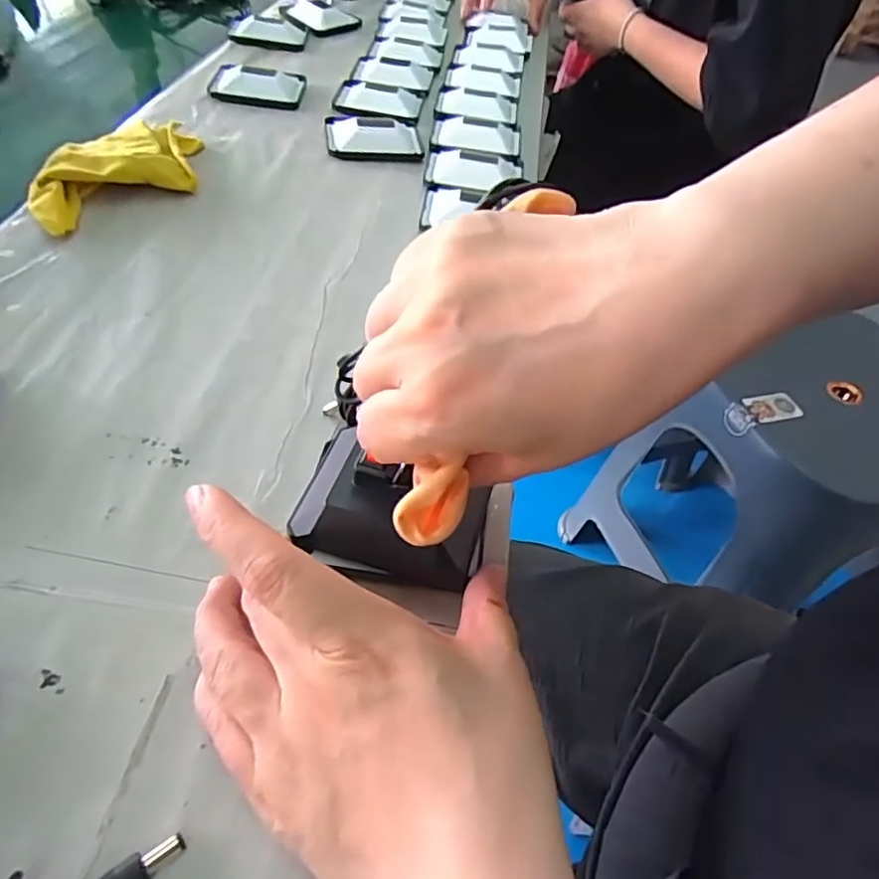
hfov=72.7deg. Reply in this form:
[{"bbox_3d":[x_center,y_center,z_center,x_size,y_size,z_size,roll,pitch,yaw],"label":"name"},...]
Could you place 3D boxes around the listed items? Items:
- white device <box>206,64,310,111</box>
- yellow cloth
[{"bbox_3d":[-0.168,-0.326,0.548,0.079,0.026,0.069,-1,49,-7],"label":"white device"},{"bbox_3d":[-0.222,-0.189,0.416,0.079,0.031,0.141,35,54,22],"label":"yellow cloth"}]

